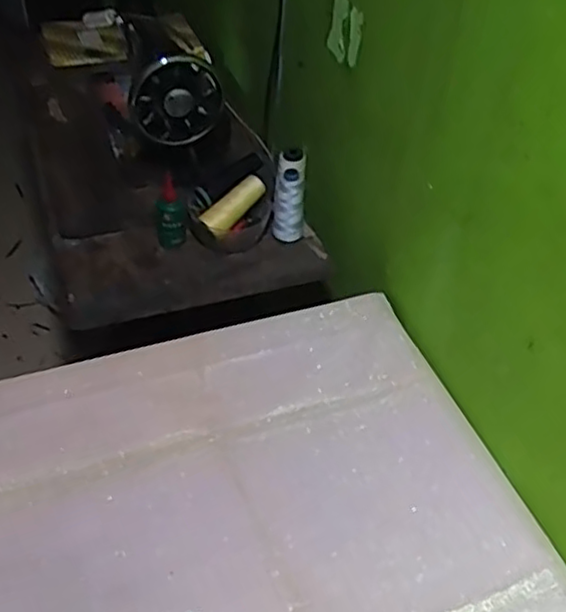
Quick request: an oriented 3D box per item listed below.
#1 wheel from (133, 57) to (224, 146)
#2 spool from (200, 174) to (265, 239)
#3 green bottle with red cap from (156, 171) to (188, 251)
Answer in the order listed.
[{"bbox_3d":[-0.153,-0.297,1.025,0.129,0.127,0.030,-10,45,-14],"label":"wheel"},{"bbox_3d":[-0.070,-0.147,1.031,0.035,0.036,0.115,31,64,26],"label":"spool"},{"bbox_3d":[-0.161,-0.130,1.010,0.035,0.107,0.030,26,48,21],"label":"green bottle with red cap"}]

